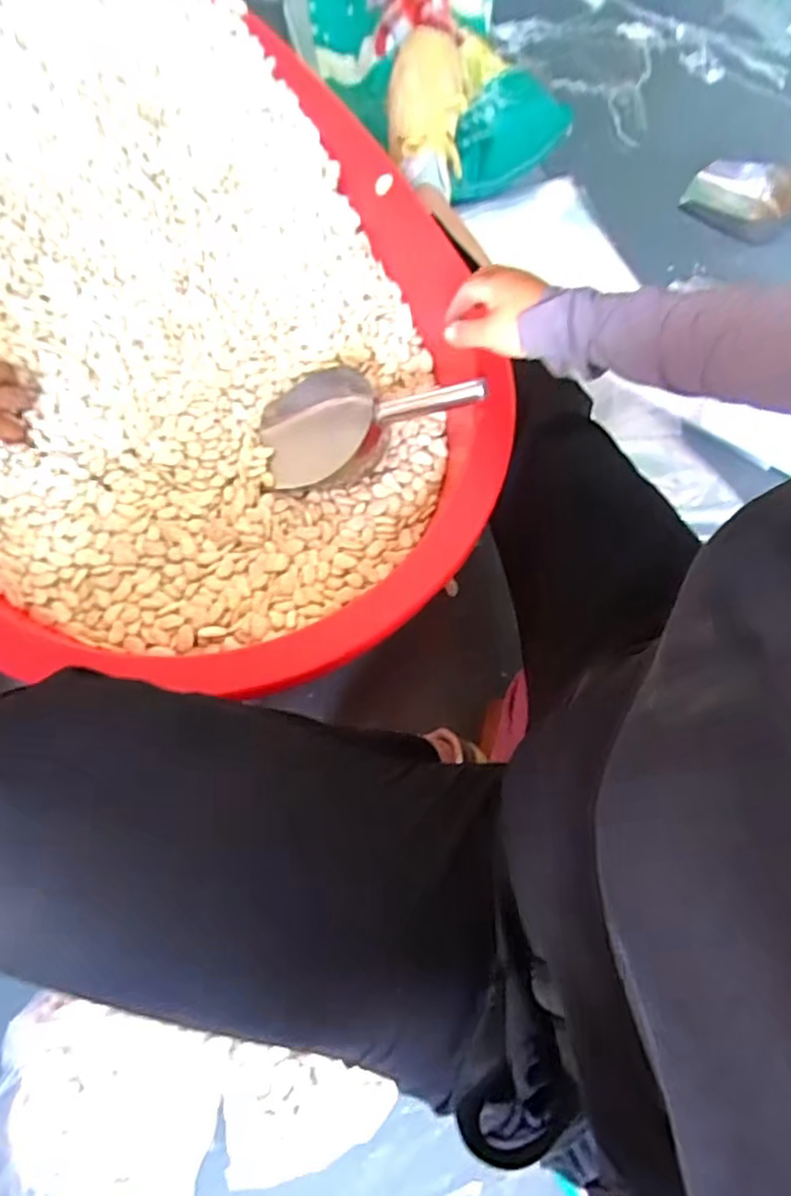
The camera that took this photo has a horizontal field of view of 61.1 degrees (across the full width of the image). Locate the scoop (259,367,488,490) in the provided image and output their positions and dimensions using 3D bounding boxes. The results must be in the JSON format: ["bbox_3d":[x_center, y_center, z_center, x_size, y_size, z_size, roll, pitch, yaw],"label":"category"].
[{"bbox_3d":[-0.032,-0.170,0.689,0.268,0.087,0.136,-2,63,35],"label":"scoop"}]

